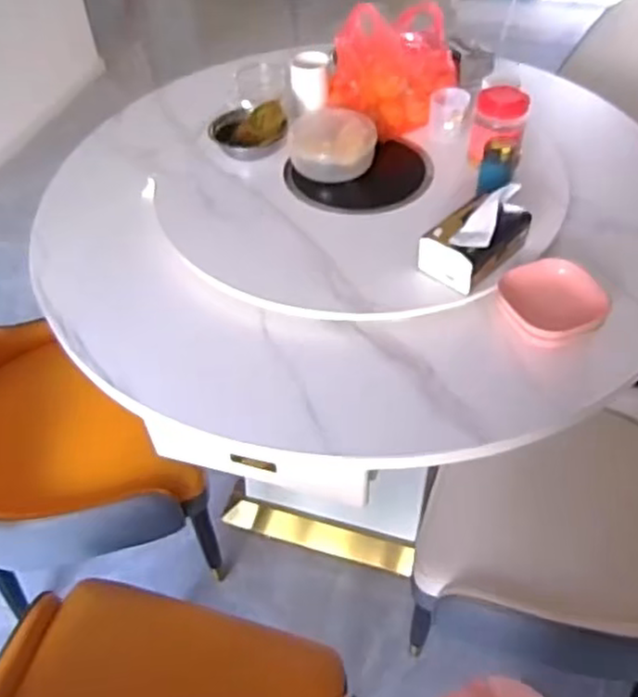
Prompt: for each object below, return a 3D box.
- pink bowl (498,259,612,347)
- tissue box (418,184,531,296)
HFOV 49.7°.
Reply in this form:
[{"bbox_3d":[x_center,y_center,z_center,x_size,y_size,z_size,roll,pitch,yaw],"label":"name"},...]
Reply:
[{"bbox_3d":[0.338,-0.070,1.002,0.151,0.043,0.143,1,50,-1],"label":"pink bowl"},{"bbox_3d":[0.244,-0.171,1.056,0.103,0.117,0.164,38,58,26],"label":"tissue box"}]

